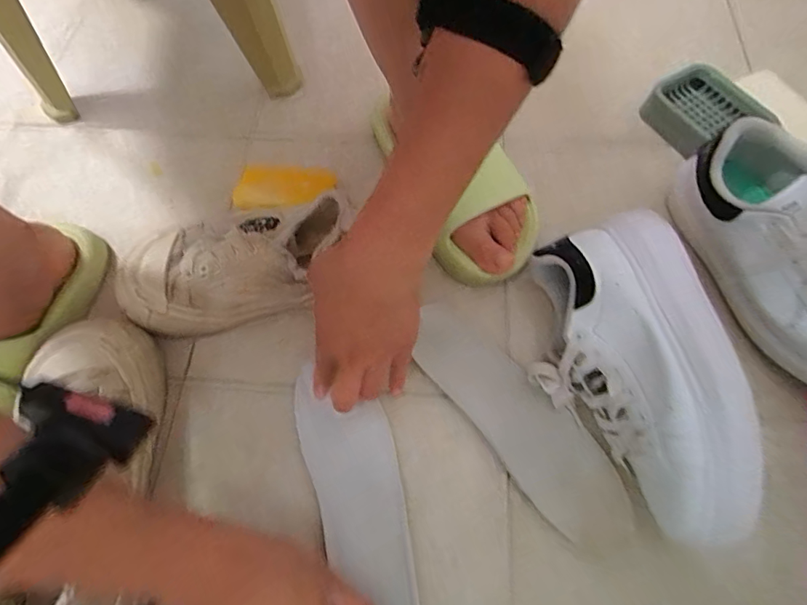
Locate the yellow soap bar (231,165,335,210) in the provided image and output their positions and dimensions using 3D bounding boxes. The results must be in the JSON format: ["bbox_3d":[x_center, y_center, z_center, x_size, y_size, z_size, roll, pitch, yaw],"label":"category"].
[{"bbox_3d":[-0.131,-0.127,0.492,0.106,0.012,0.061,0,67,3],"label":"yellow soap bar"}]

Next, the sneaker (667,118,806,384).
[{"bbox_3d":[0.330,-0.034,0.376,0.086,0.105,0.253,-20,67,-6],"label":"sneaker"}]

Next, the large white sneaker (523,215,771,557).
[{"bbox_3d":[0.173,0.047,0.352,0.114,0.096,0.253,-3,66,1],"label":"large white sneaker"}]

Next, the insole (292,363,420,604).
[{"bbox_3d":[-0.035,0.154,0.368,0.076,0.010,0.216,-23,66,-7],"label":"insole"}]

